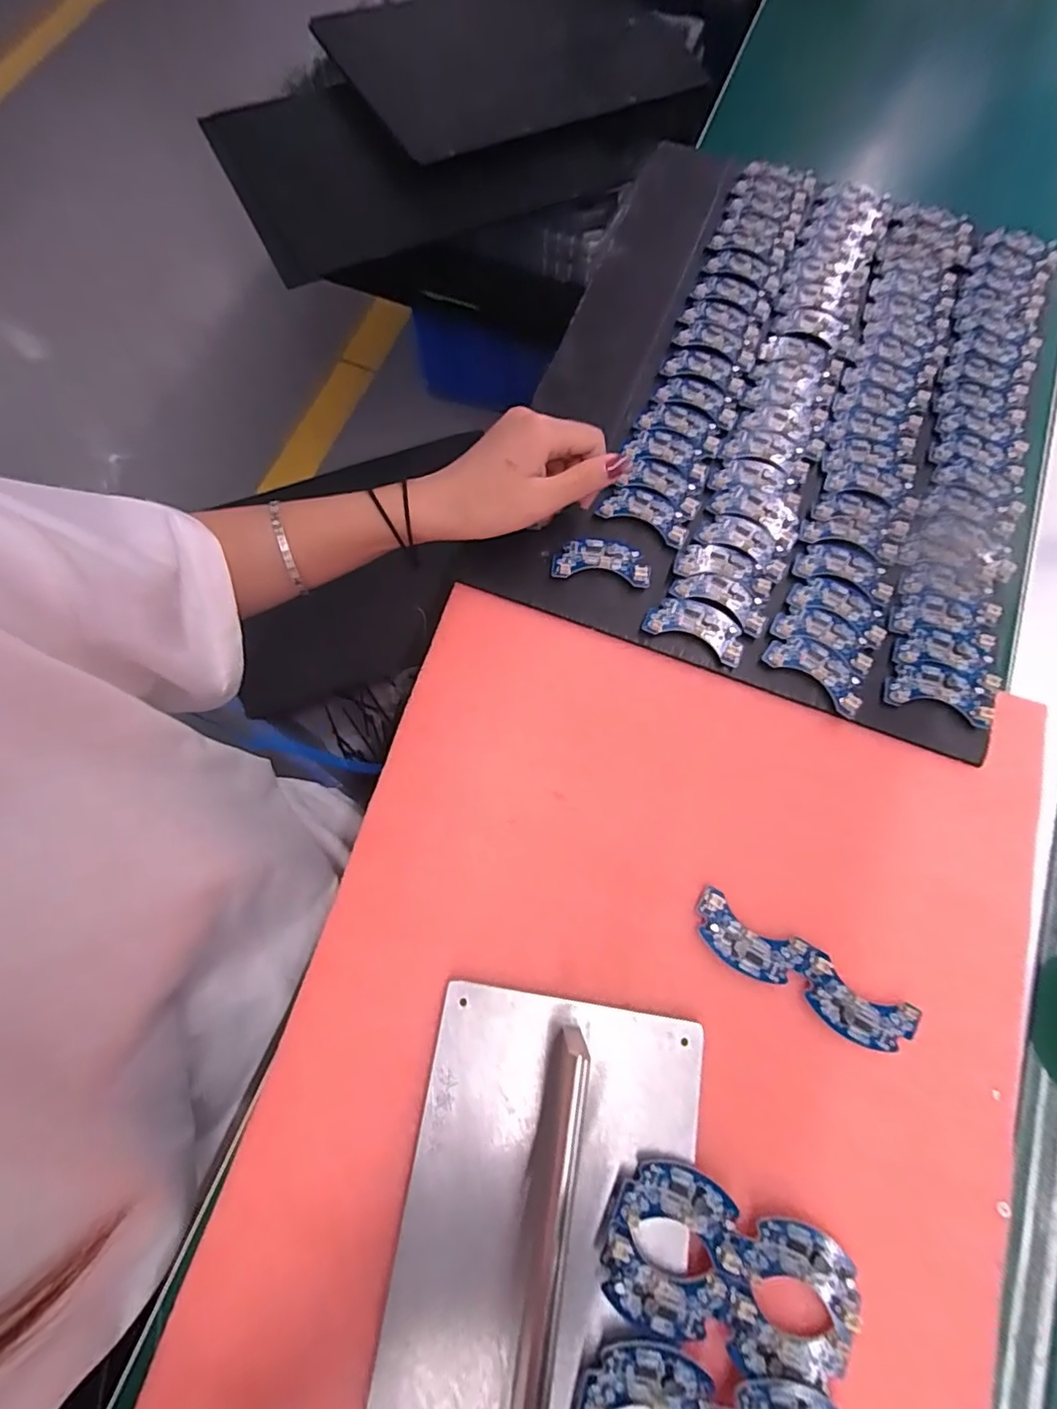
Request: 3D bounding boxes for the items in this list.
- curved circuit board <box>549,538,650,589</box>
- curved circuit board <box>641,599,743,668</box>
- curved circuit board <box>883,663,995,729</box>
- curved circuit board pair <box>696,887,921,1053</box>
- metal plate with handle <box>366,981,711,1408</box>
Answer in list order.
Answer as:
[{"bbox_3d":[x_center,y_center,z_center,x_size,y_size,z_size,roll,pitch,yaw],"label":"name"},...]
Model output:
[{"bbox_3d":[0.050,-0.098,0.390,0.066,0.007,0.032,7,74,1],"label":"curved circuit board"},{"bbox_3d":[0.110,-0.051,0.377,0.064,0.008,0.033,26,75,6],"label":"curved circuit board"},{"bbox_3d":[0.261,-0.010,0.363,0.064,0.006,0.034,16,74,3],"label":"curved circuit board"},{"bbox_3d":[0.152,0.151,0.321,0.127,0.007,0.033,31,76,7],"label":"curved circuit board pair"},{"bbox_3d":[0.009,0.256,0.283,0.141,0.020,0.197,10,74,1],"label":"metal plate with handle"}]

